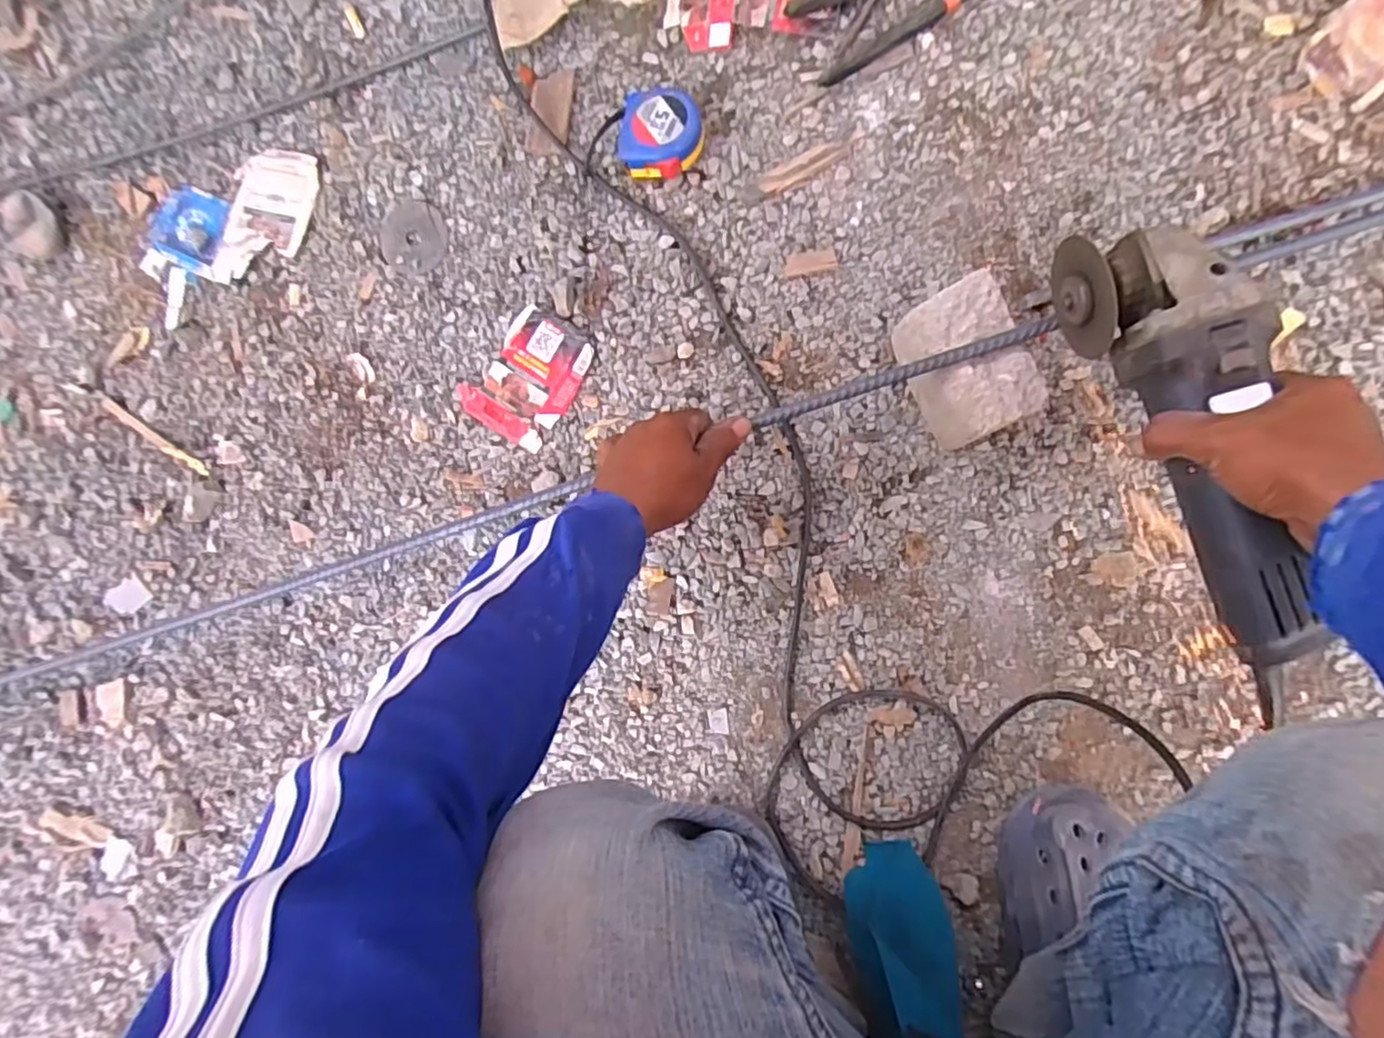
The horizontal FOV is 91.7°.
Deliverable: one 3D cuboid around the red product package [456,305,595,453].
[{"bbox_3d":[-0.147,-0.127,0.596,0.090,0.011,0.111,31,94,8],"label":"red product package"}]

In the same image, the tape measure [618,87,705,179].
[{"bbox_3d":[-0.029,-0.327,0.574,0.071,0.038,0.068,-1,86,8],"label":"tape measure"}]

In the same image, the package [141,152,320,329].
[{"bbox_3d":[-0.443,-0.282,0.644,0.190,0.004,0.113,-23,83,6],"label":"package"}]

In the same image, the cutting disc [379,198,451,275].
[{"bbox_3d":[-0.256,-0.259,0.617,0.068,0.004,0.064,0,90,9],"label":"cutting disc"}]

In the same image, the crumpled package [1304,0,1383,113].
[{"bbox_3d":[0.521,-0.366,0.516,0.068,0.010,0.085,42,96,7],"label":"crumpled package"}]

